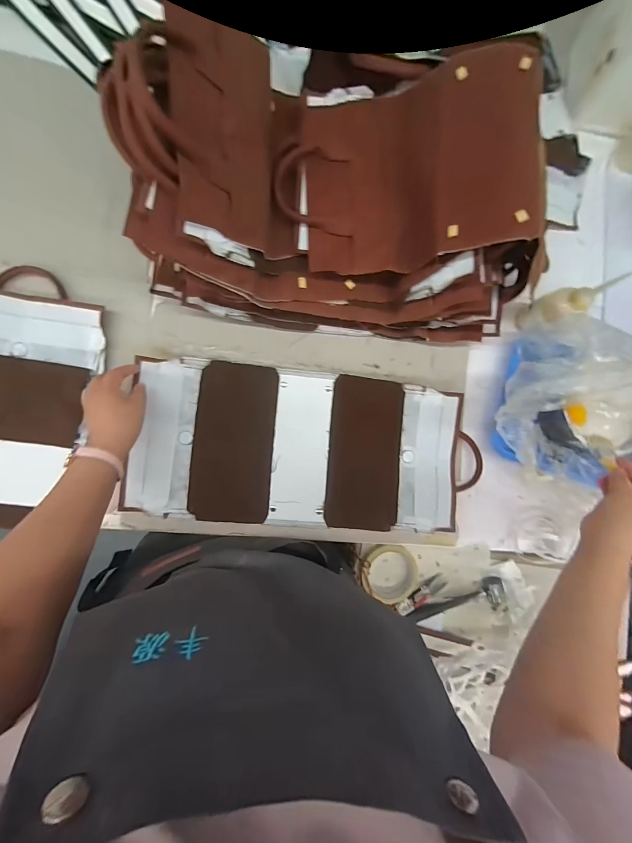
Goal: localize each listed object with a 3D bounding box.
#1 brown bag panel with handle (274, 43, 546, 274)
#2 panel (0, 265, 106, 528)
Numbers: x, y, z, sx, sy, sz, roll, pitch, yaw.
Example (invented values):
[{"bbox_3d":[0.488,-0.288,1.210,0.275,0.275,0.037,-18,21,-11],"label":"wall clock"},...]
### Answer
[{"bbox_3d":[0.117,-0.339,0.463,0.326,0.064,0.254,0,87,21],"label":"brown bag panel with handle"},{"bbox_3d":[-0.461,-0.033,0.501,0.228,0.013,0.369,12,86,-7],"label":"panel"}]

